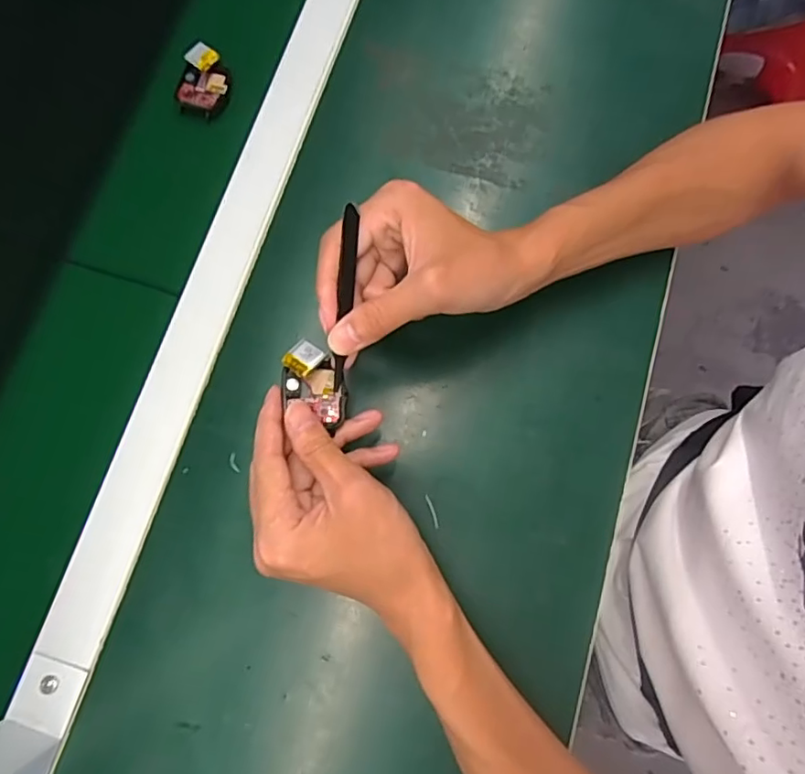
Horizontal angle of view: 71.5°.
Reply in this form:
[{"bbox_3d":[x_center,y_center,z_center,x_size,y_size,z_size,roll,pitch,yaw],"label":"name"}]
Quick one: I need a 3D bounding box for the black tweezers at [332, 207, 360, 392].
[{"bbox_3d":[-0.033,-0.050,0.319,0.007,0.008,0.105,7,103,1],"label":"black tweezers"}]

